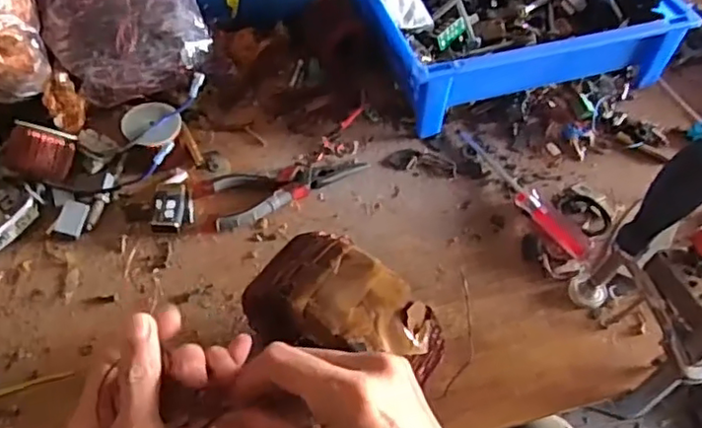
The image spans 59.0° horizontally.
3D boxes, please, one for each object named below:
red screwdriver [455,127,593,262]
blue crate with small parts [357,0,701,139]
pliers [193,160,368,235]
[{"bbox_3d":[0.157,-0.025,0.581,0.018,0.021,0.178,-24,61,-19],"label":"red screwdriver"},{"bbox_3d":[0.165,-0.217,0.671,0.304,0.084,0.222,-14,54,-13],"label":"blue crate with small parts"},{"bbox_3d":[-0.063,-0.020,0.569,0.158,0.017,0.058,-8,57,-9],"label":"pliers"}]

